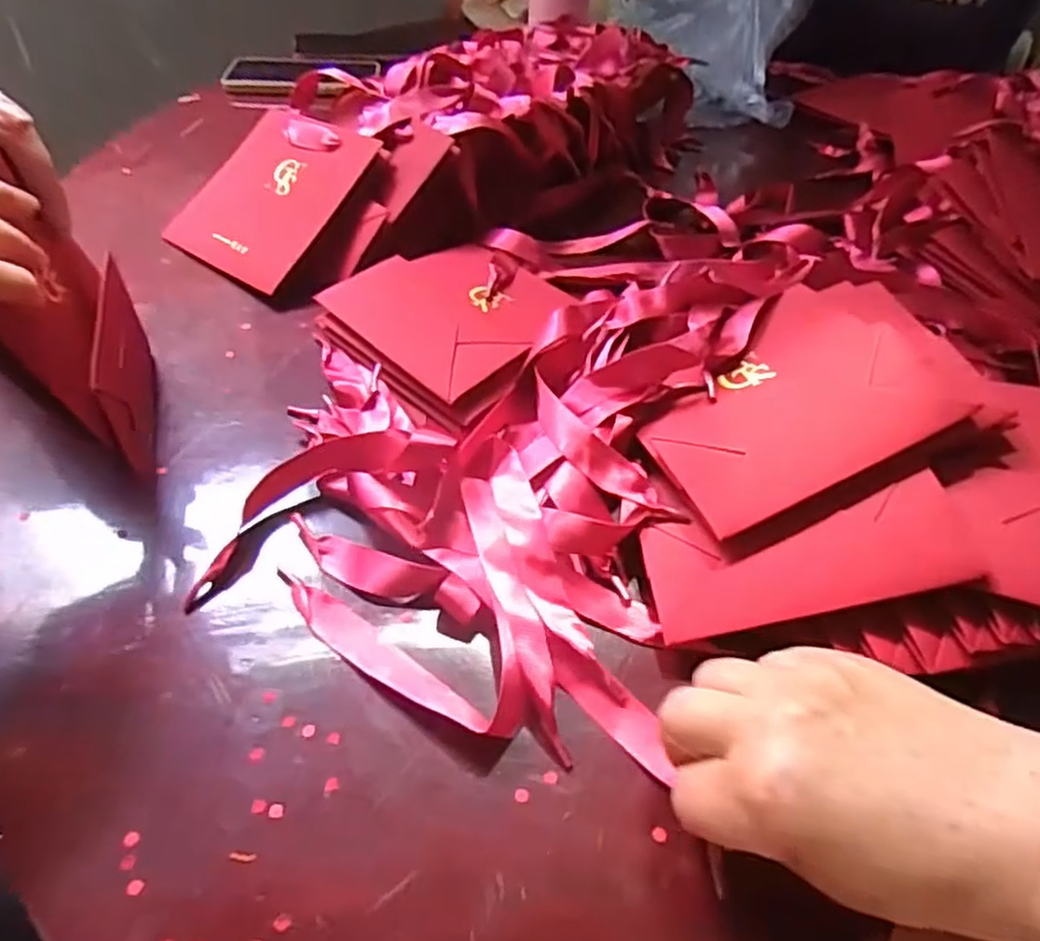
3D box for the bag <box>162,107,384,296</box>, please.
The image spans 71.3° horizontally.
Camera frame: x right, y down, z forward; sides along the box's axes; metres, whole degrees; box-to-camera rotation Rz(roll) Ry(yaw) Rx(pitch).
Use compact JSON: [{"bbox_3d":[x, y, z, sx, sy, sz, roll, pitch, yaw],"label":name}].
[{"bbox_3d":[-0.188,-0.208,0.541,0.136,0.011,0.139,29,79,29],"label":"bag"}]

